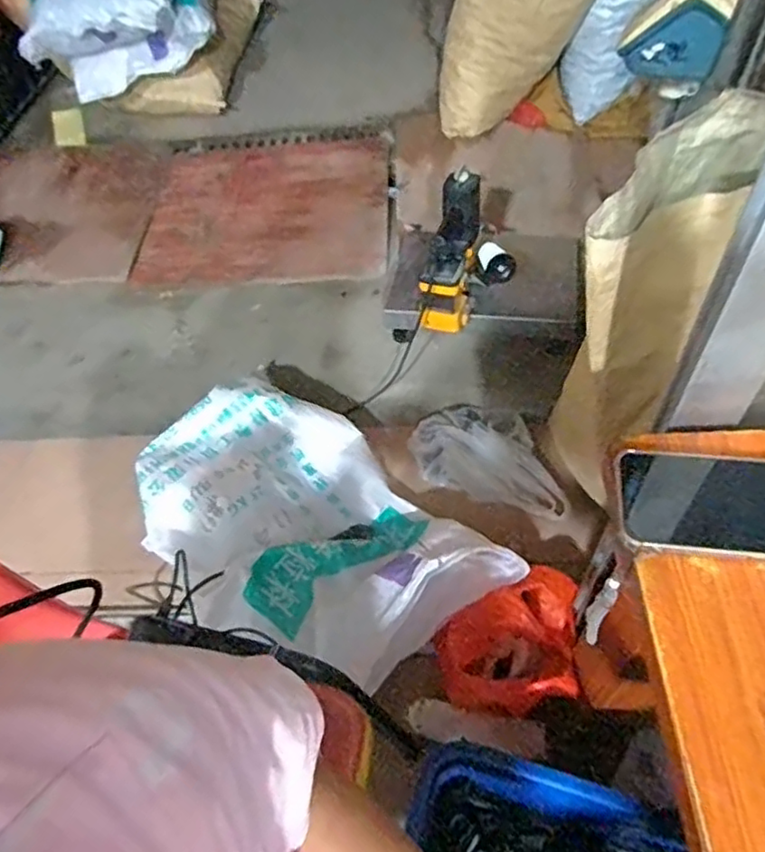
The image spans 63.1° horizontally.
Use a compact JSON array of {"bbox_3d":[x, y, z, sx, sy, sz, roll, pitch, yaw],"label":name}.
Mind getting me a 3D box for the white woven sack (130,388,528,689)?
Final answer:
[{"bbox_3d":[-0.131,0.168,1.052,0.397,0.131,0.589,-36,58,-19],"label":"white woven sack"}]

